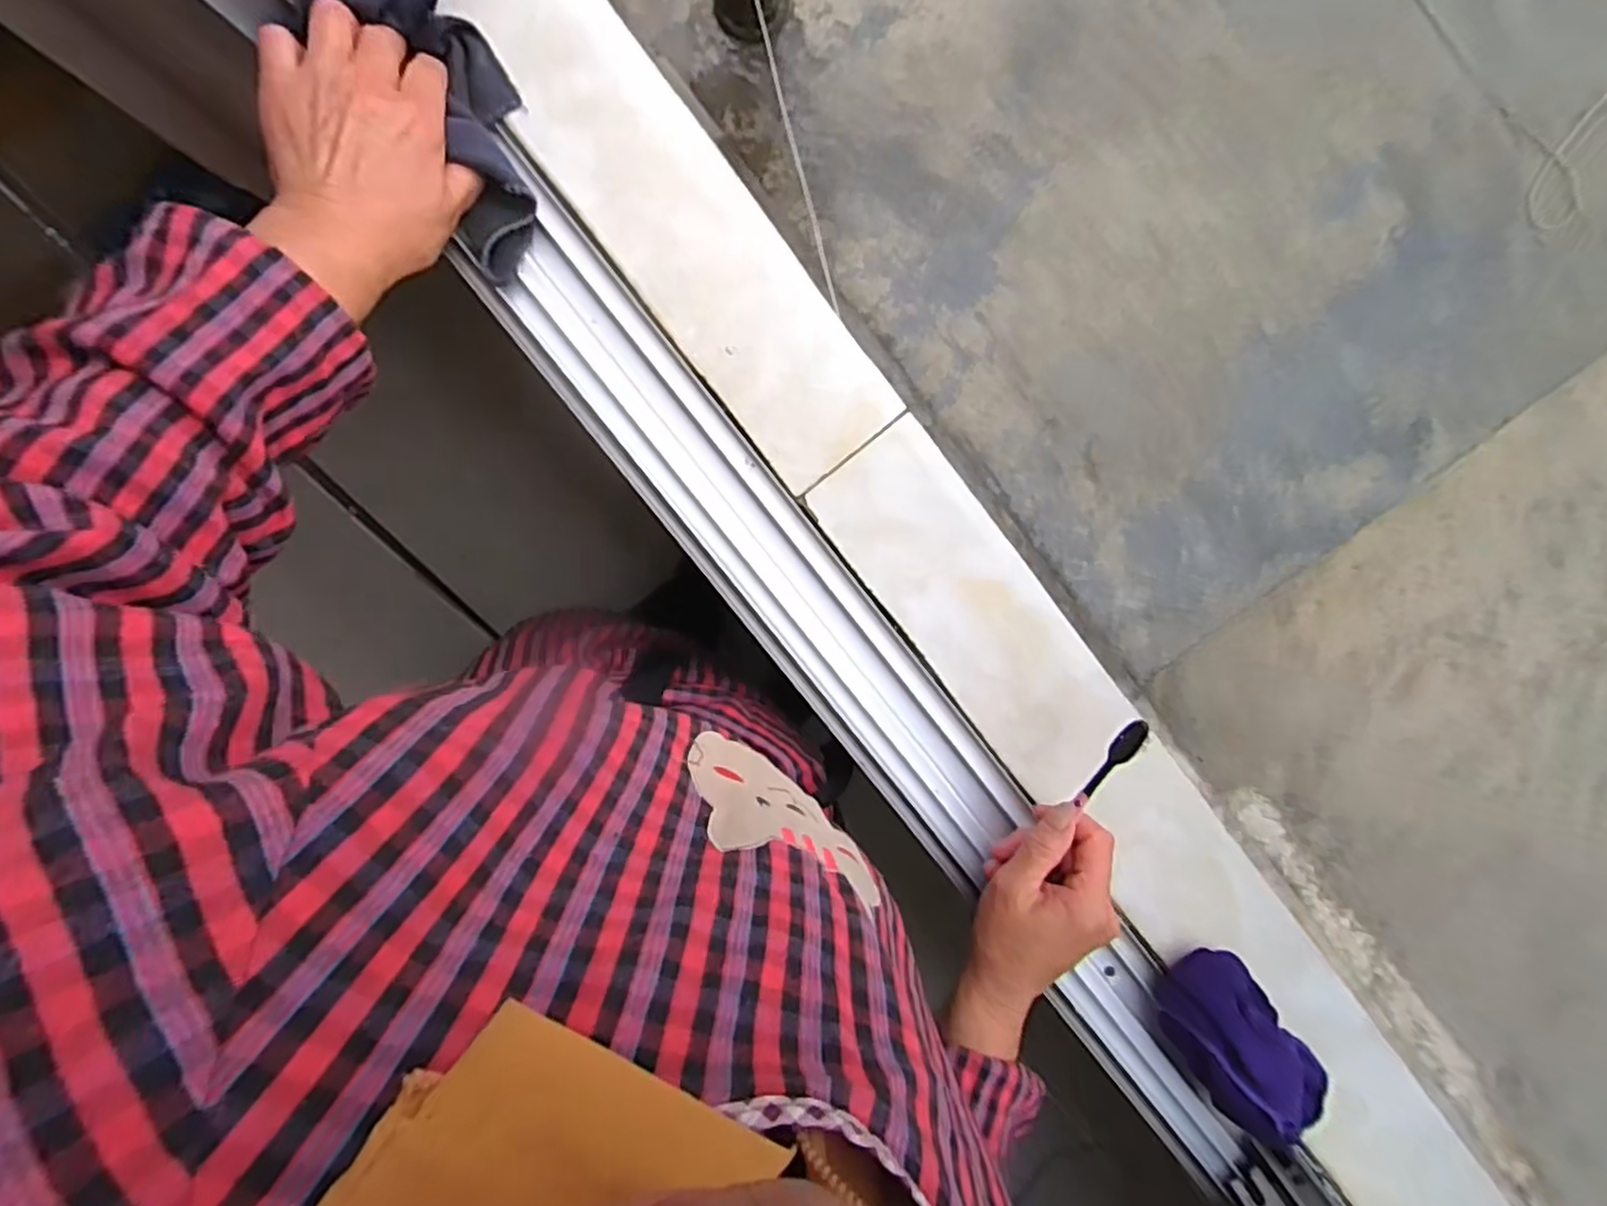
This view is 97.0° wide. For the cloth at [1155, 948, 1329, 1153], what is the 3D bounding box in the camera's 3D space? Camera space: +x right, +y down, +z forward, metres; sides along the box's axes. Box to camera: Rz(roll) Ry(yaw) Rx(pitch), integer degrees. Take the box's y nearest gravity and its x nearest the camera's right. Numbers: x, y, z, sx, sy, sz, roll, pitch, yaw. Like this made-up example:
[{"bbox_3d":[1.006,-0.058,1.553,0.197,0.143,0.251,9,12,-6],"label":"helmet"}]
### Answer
[{"bbox_3d":[0.306,0.311,0.499,0.072,0.055,0.139,-38,97,6],"label":"cloth"}]

